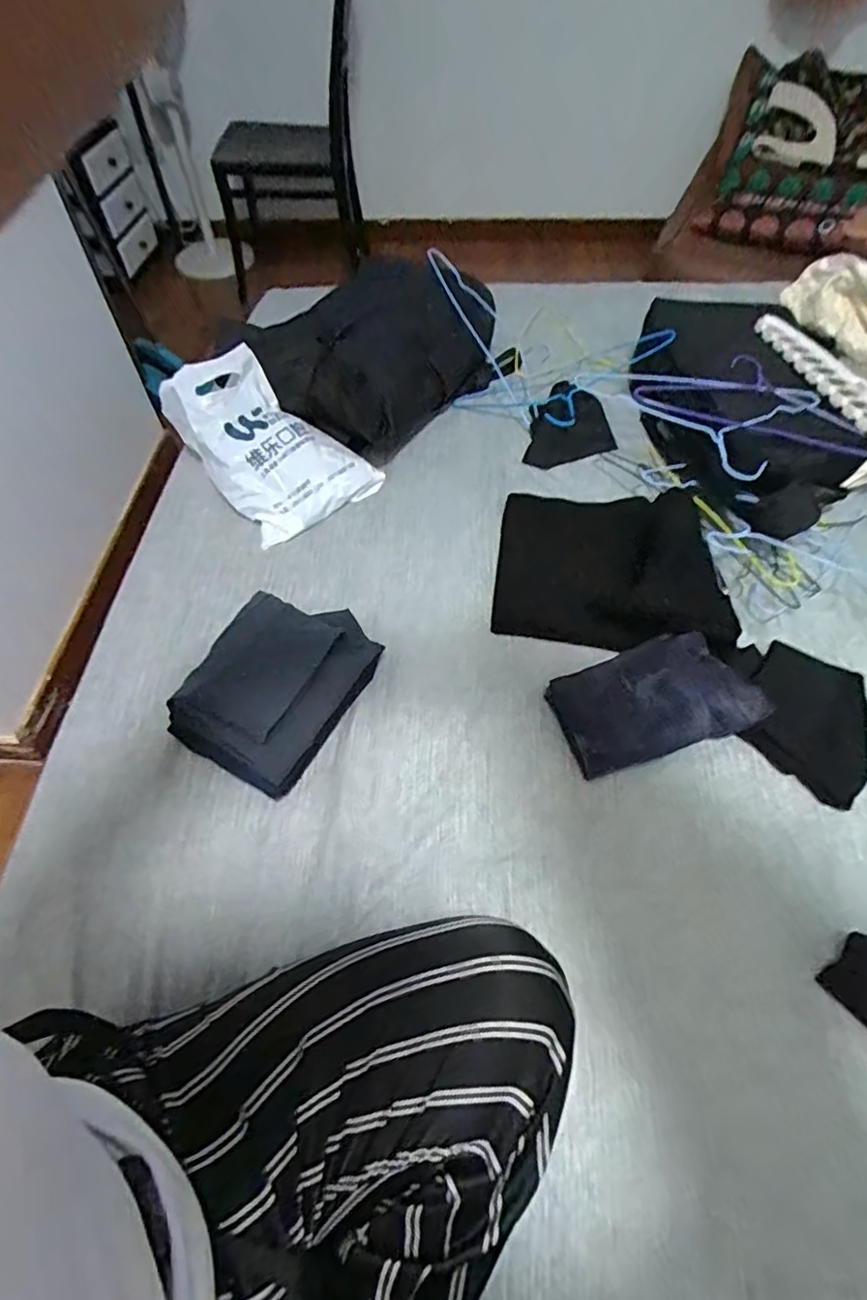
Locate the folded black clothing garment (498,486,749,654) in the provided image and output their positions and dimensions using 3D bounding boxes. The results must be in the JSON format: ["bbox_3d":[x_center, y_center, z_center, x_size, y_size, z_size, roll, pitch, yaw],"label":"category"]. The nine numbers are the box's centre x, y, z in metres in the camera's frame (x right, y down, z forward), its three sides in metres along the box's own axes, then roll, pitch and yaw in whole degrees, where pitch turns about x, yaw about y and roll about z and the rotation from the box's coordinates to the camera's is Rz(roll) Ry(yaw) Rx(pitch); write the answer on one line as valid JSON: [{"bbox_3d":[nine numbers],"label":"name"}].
[{"bbox_3d":[0.238,-0.130,0.818,0.289,0.071,0.272,5,57,6],"label":"folded black clothing garment"}]

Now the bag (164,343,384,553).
[{"bbox_3d":[-0.262,-0.317,0.925,0.319,0.074,0.208,44,76,-2],"label":"bag"}]

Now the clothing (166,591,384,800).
[{"bbox_3d":[-0.180,0.045,0.692,0.163,0.108,0.212,18,56,15],"label":"clothing"}]

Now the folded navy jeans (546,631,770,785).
[{"bbox_3d":[0.260,0.058,0.707,0.220,0.047,0.132,-15,58,-7],"label":"folded navy jeans"}]

